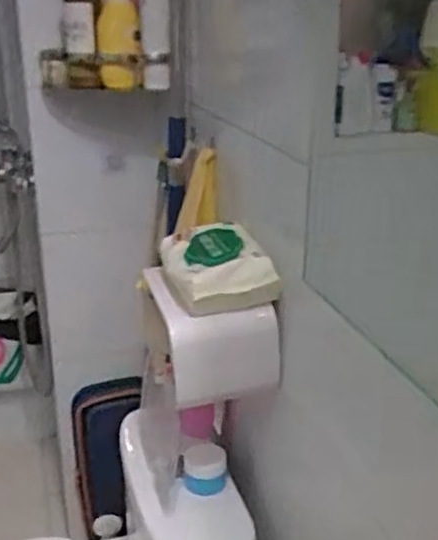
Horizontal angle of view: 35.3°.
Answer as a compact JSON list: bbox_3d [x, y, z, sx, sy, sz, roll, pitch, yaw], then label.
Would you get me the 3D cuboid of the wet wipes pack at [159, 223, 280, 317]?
[{"bbox_3d":[-0.009,-0.007,0.885,0.111,0.066,0.174,-8,23,-21],"label":"wet wipes pack"}]

